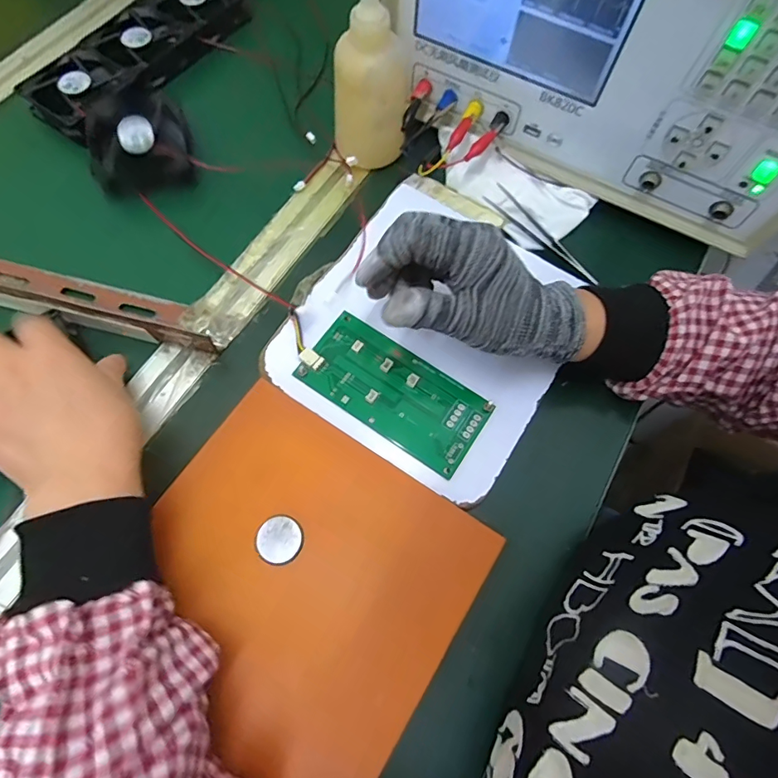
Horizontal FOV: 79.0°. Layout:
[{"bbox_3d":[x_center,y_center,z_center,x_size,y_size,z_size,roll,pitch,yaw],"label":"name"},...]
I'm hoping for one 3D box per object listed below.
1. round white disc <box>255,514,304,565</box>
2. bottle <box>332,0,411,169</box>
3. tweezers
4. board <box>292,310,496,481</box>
[{"bbox_3d":[-0.069,0.095,0.298,0.028,0.004,0.028,0,68,0],"label":"round white disc"},{"bbox_3d":[-0.016,-0.255,0.379,0.064,0.149,0.050,2,68,1],"label":"bottle"},{"bbox_3d":[0.131,-0.132,0.404,0.018,0.005,0.120,-45,77,9],"label":"tweezers"},{"bbox_3d":[0.004,0.000,0.339,0.133,0.009,0.064,32,72,12],"label":"board"}]

